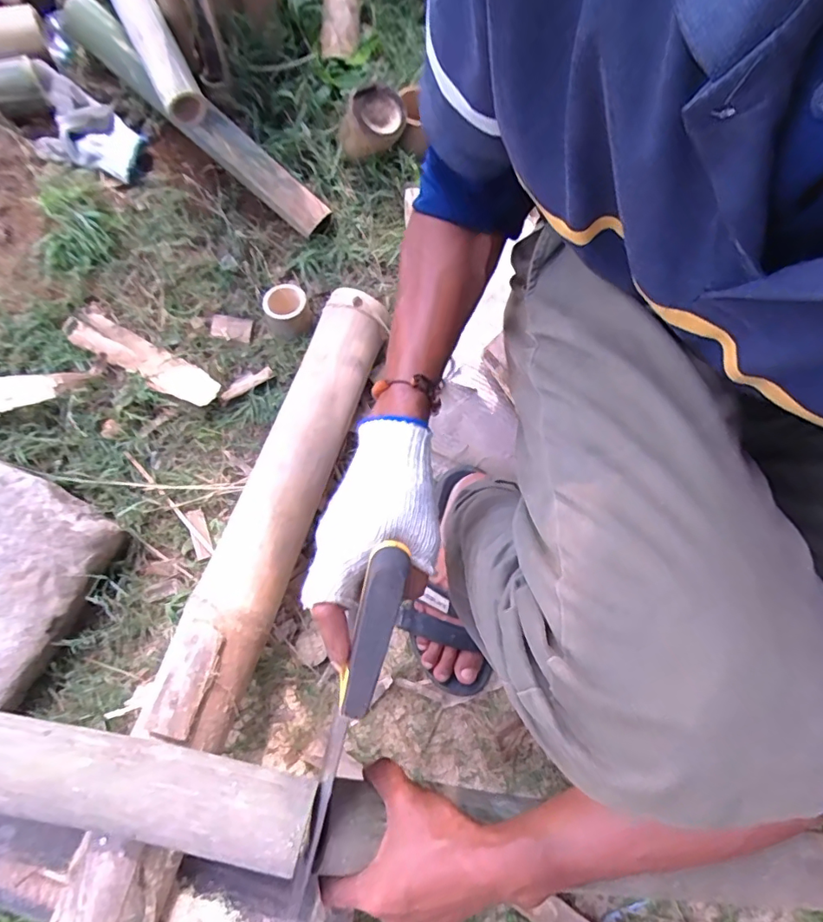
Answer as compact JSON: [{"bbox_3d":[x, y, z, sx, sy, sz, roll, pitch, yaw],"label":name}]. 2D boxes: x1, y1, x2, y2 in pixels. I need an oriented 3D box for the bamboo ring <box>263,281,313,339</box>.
[{"bbox_3d":[-0.177,-0.214,0.728,0.068,0.037,0.075,-32,78,-7],"label":"bamboo ring"}]

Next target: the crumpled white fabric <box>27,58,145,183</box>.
[{"bbox_3d":[-0.450,-0.461,0.701,0.134,0.062,0.110,16,75,5],"label":"crumpled white fabric"}]

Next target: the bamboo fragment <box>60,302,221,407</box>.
[{"bbox_3d":[-0.362,-0.140,0.687,0.207,0.020,0.054,30,76,-8],"label":"bamboo fragment"}]

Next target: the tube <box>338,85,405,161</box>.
[{"bbox_3d":[-0.062,-0.499,0.764,0.086,0.095,0.074,17,79,-22],"label":"tube"}]

